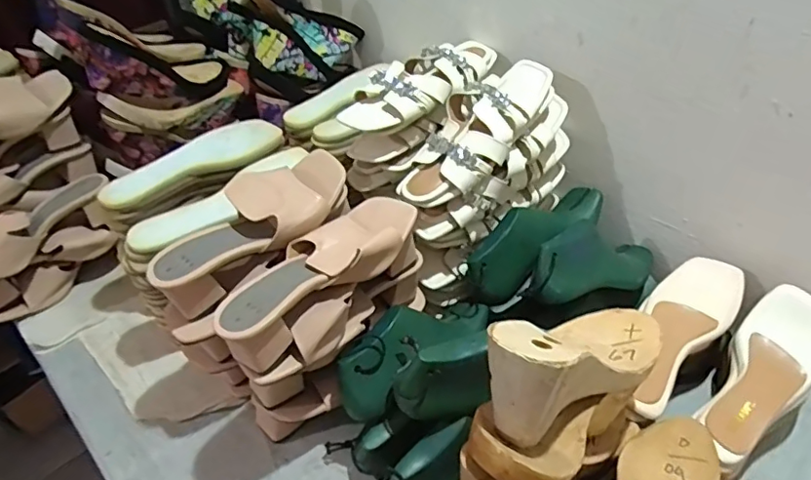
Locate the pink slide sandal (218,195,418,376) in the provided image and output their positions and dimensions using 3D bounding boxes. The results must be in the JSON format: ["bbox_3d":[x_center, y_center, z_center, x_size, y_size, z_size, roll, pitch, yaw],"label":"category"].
[{"bbox_3d":[-0.089,0.027,0.556,0.231,0.070,0.086,-34,51,-30],"label":"pink slide sandal"}]

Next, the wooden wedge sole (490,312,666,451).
[{"bbox_3d":[0.136,0.106,0.444,0.083,0.083,0.230,36,22,34],"label":"wooden wedge sole"}]

